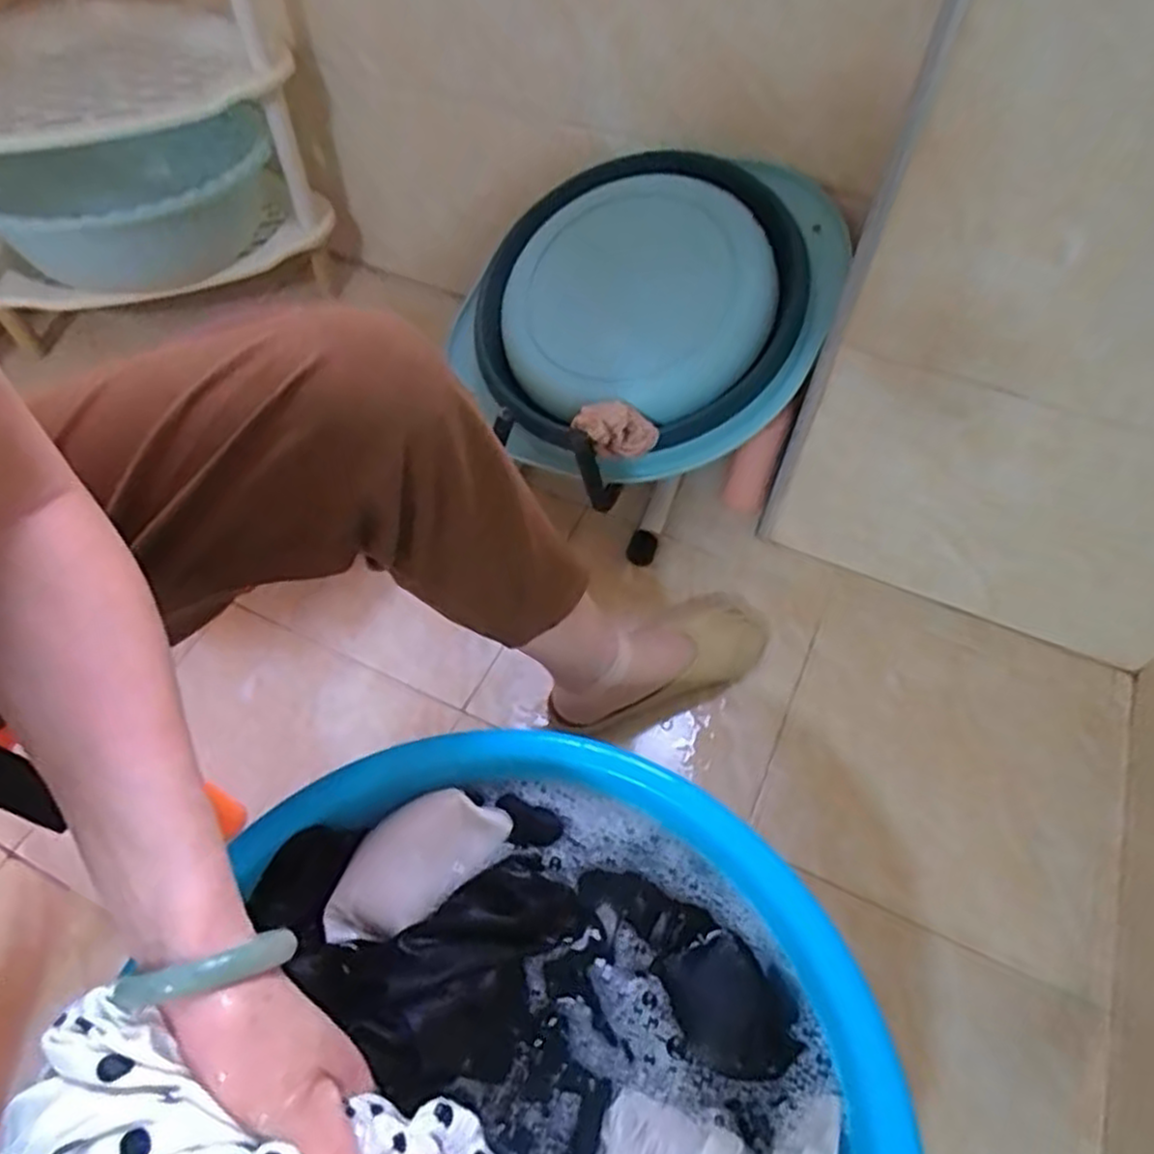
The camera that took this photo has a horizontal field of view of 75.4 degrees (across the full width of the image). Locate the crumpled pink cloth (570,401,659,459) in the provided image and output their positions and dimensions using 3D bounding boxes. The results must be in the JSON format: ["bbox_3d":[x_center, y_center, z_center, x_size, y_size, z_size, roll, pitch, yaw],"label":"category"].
[{"bbox_3d":[0.035,-0.138,0.697,0.079,0.038,0.032,14,56,8],"label":"crumpled pink cloth"}]

